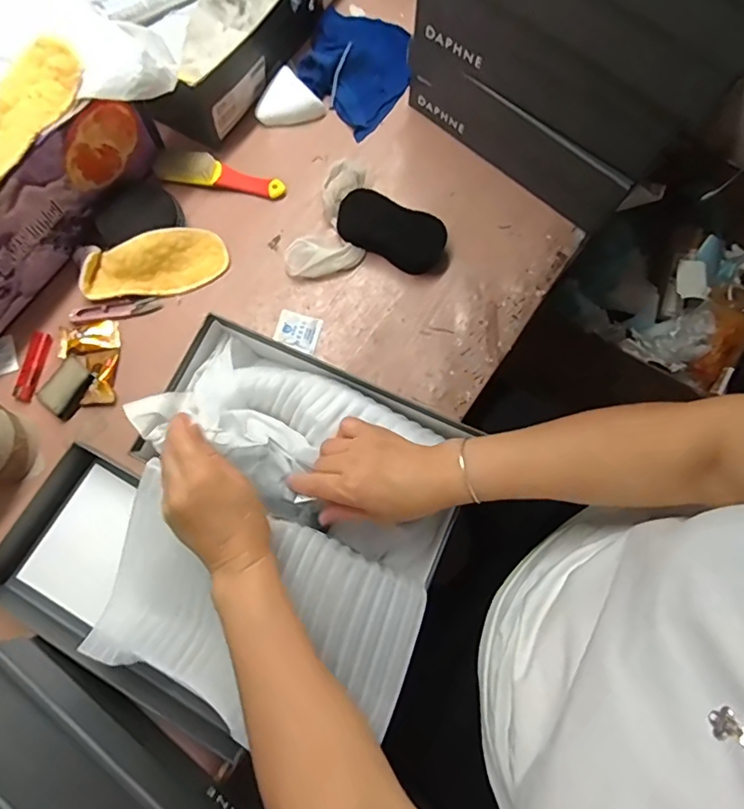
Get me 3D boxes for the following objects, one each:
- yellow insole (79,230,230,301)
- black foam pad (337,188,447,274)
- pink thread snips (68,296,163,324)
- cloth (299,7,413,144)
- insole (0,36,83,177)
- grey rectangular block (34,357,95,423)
[{"bbox_3d":[-0.250,-0.161,0.614,0.161,0.025,0.067,-15,113,-12],"label":"yellow insole"},{"bbox_3d":[0.022,-0.205,0.631,0.127,0.031,0.059,27,77,6],"label":"black foam pad"},{"bbox_3d":[-0.295,-0.108,0.613,0.100,0.010,0.020,-10,76,-4],"label":"pink thread snips"},{"bbox_3d":[-0.022,-0.447,0.693,0.147,0.040,0.150,37,78,8],"label":"cloth"},{"bbox_3d":[-0.344,-0.256,0.496,0.064,0.016,0.195,38,81,-2],"label":"insole"},{"bbox_3d":[-0.334,-0.019,0.581,0.049,0.010,0.059,38,78,8],"label":"grey rectangular block"}]

